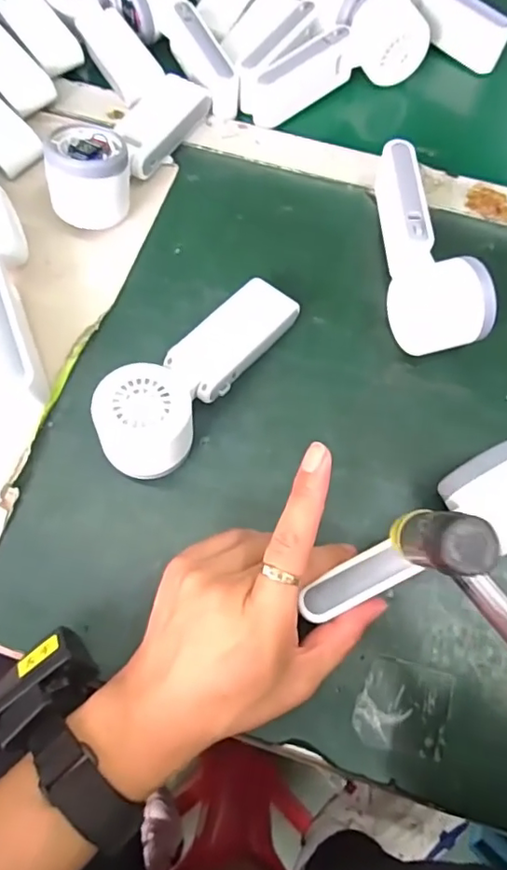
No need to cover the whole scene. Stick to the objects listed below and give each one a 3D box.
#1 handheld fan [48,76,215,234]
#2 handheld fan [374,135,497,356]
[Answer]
[{"bbox_3d":[-0.097,-0.231,0.430,0.057,0.056,0.168,26,72,9],"label":"handheld fan"},{"bbox_3d":[0.125,-0.138,0.398,0.065,0.053,0.163,0,70,0],"label":"handheld fan"}]

